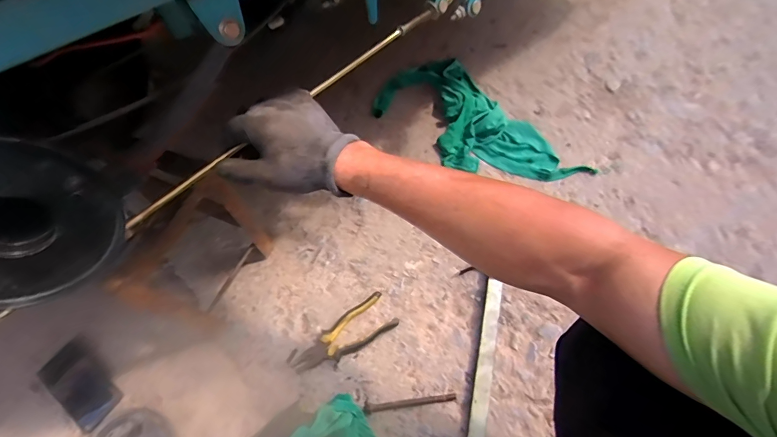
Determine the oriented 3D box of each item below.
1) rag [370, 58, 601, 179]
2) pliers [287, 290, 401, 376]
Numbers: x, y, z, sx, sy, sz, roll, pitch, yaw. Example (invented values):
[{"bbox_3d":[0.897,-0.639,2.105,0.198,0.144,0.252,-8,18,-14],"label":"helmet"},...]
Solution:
[{"bbox_3d":[0.178,-0.205,0.869,0.245,0.049,0.484,-36,65,-15],"label":"rag"},{"bbox_3d":[-0.081,0.211,0.696,0.190,0.025,0.069,-30,64,-12],"label":"pliers"}]

